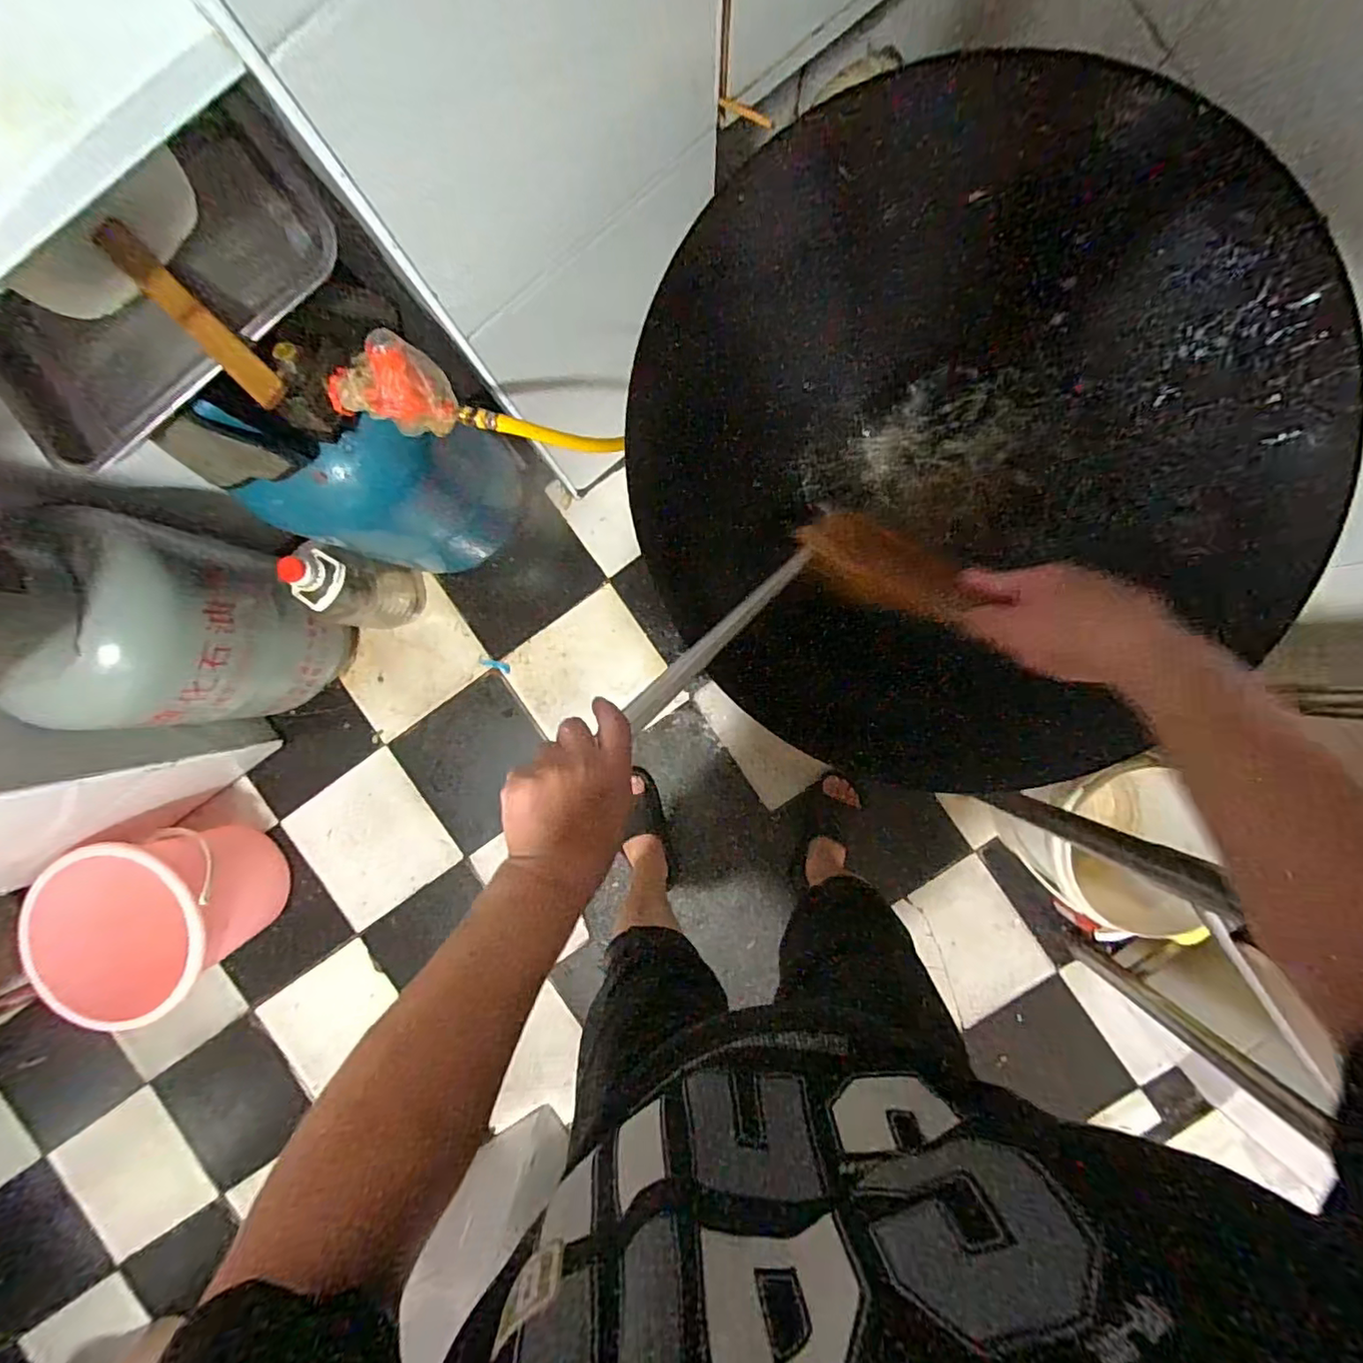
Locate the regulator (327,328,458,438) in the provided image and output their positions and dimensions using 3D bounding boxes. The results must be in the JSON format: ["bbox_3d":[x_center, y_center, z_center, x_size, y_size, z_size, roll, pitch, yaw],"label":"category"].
[{"bbox_3d":[-0.314,-0.319,0.638,0.126,0.067,0.081,19,92,1],"label":"regulator"}]

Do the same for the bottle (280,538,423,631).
[{"bbox_3d":[-0.625,-0.172,1.148,0.140,0.299,0.137,13,92,1],"label":"bottle"}]

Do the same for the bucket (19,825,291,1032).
[{"bbox_3d":[-0.972,0.445,1.189,0.320,0.344,0.310,0,92,2],"label":"bucket"}]

